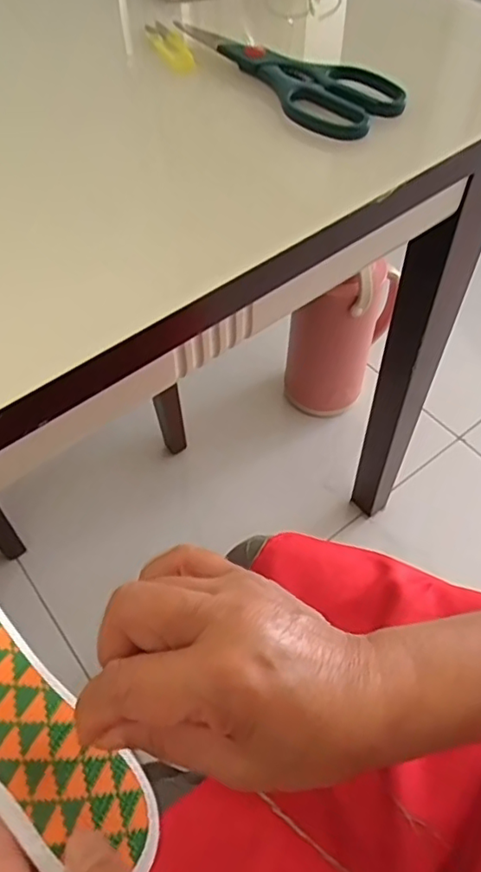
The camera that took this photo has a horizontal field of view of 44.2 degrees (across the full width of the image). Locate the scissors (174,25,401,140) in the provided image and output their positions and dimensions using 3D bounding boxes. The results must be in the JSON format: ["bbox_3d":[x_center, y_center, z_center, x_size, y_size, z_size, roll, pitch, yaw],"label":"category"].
[{"bbox_3d":[0.026,-0.267,0.429,0.068,0.012,0.203,-36,62,-23],"label":"scissors"}]

